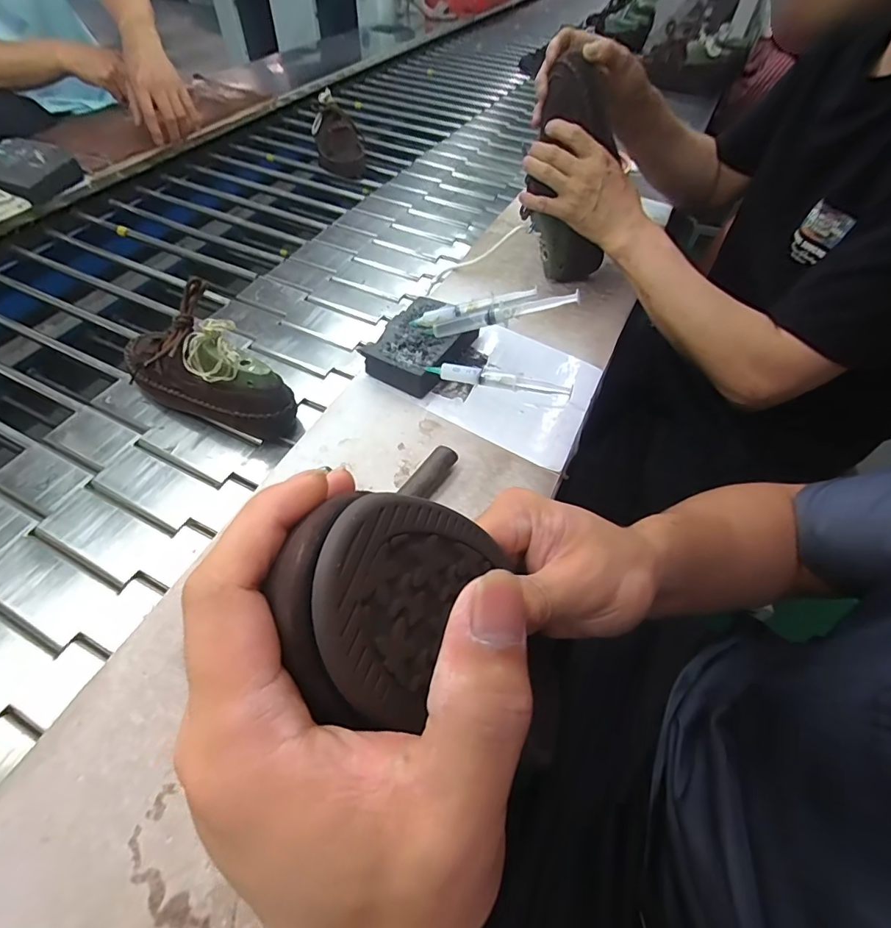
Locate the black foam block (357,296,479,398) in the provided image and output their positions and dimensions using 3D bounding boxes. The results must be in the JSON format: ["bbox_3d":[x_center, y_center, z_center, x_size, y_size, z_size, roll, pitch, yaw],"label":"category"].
[{"bbox_3d":[-0.024,-0.134,0.526,0.091,0.039,0.125,29,57,18],"label":"black foam block"}]

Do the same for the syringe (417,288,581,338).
[{"bbox_3d":[0.056,-0.160,0.487,0.166,0.017,0.021,-7,49,23],"label":"syringe"}]

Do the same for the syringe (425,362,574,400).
[{"bbox_3d":[0.052,-0.086,0.463,0.146,0.025,0.015,19,57,8],"label":"syringe"}]

